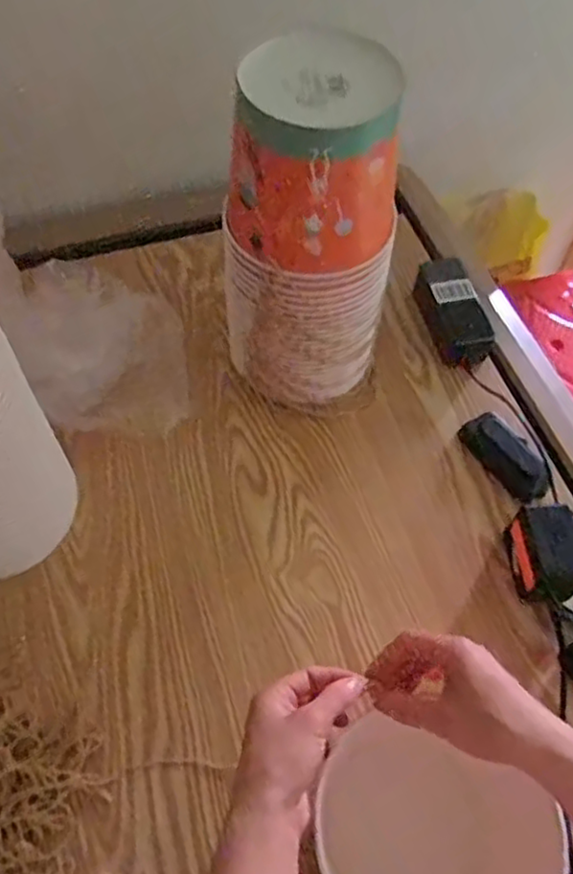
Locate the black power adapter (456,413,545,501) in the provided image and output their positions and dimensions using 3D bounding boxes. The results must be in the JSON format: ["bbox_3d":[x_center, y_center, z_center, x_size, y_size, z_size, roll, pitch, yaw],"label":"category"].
[{"bbox_3d":[0.236,0.021,0.723,0.048,0.019,0.107,-27,65,-18],"label":"black power adapter"}]

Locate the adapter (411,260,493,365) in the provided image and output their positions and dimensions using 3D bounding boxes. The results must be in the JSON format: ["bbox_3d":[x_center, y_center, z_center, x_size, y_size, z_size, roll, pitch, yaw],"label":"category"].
[{"bbox_3d":[0.200,-0.152,0.806,0.061,0.045,0.138,-14,62,-12],"label":"adapter"}]

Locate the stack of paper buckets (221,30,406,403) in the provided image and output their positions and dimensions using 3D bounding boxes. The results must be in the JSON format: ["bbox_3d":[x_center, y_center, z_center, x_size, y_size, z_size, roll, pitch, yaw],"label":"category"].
[{"bbox_3d":[0.027,-0.185,0.661,0.160,0.325,0.160,6,58,1],"label":"stack of paper buckets"}]

